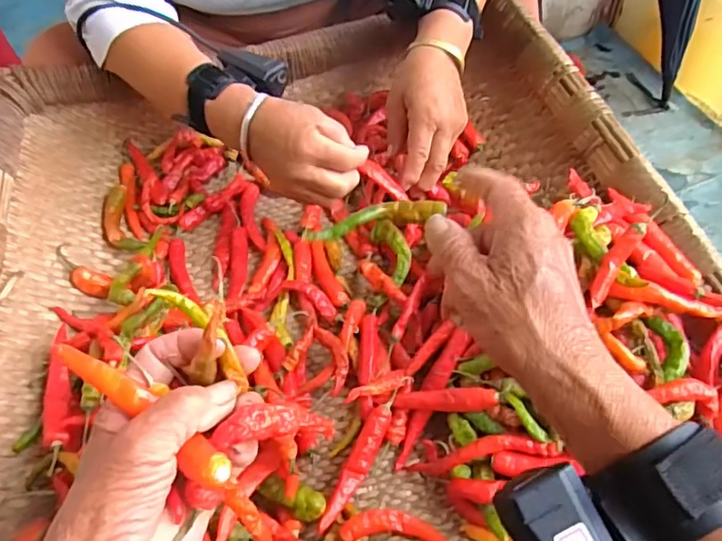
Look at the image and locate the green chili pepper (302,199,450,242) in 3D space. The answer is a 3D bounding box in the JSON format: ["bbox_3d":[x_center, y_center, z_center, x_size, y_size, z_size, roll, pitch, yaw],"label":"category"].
[{"bbox_3d":[0.008,-0.031,0.350,0.086,0.011,0.018,-14,52,-1],"label":"green chili pepper"}]

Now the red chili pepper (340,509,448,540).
[{"bbox_3d":[0.026,0.179,0.395,0.076,0.010,0.026,1,53,7],"label":"red chili pepper"}]

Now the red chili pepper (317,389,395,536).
[{"bbox_3d":[-0.001,0.141,0.423,0.017,0.016,0.109,20,57,20],"label":"red chili pepper"}]

